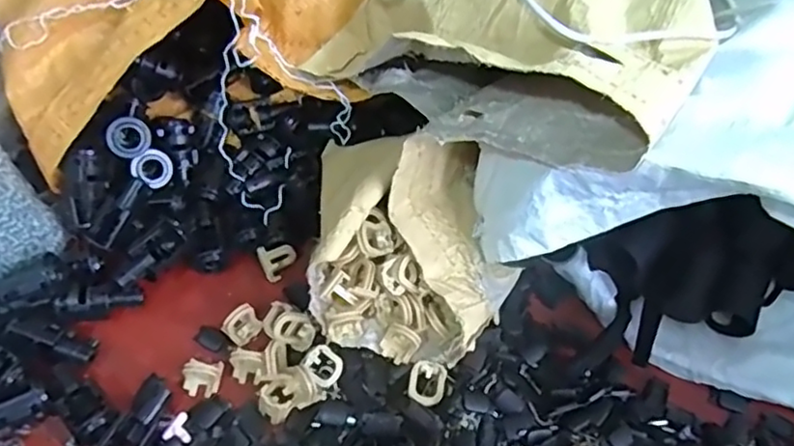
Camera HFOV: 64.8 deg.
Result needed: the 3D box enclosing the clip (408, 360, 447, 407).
[{"bbox_3d":[0.019,0.098,0.384,0.023,0.008,0.025,1,59,-1],"label":"clip"}]

